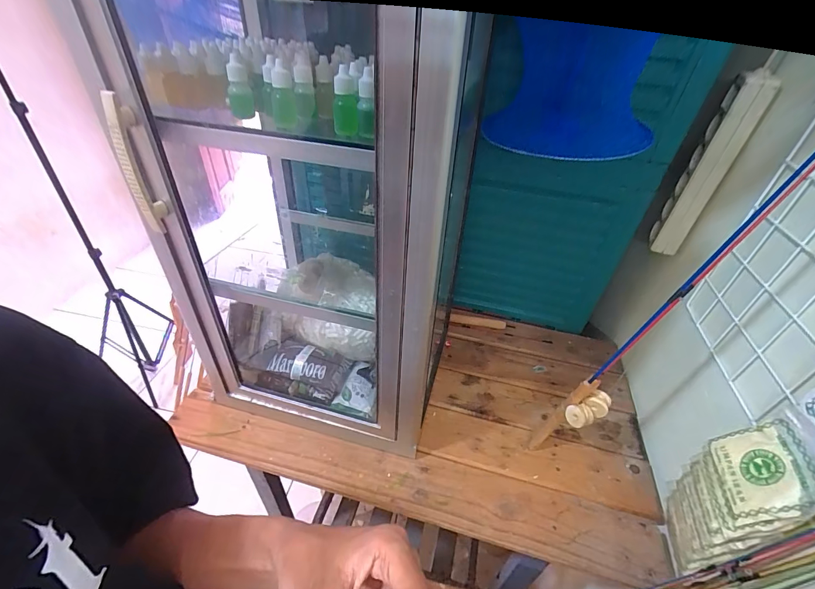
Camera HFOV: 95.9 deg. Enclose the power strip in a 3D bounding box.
[{"bbox_3d":[0.471,-0.190,0.584,0.053,0.259,0.061,30,46,28],"label":"power strip"}]

